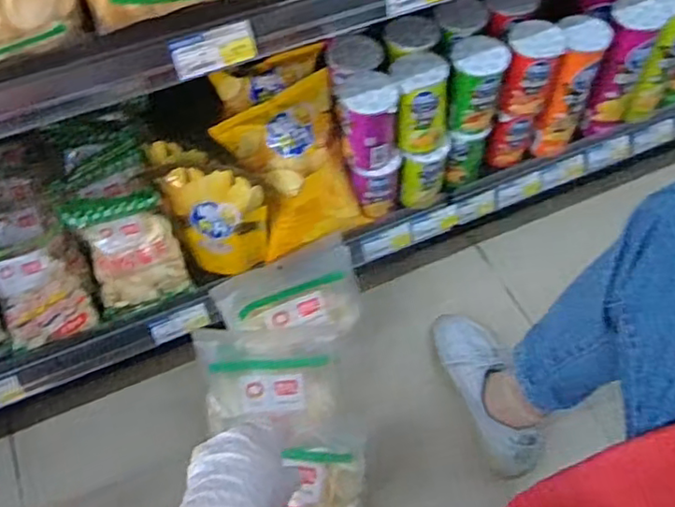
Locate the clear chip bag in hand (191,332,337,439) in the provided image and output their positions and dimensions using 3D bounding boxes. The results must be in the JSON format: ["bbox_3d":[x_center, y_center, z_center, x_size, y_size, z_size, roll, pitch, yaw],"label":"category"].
[{"bbox_3d":[-0.087,0.166,0.800,0.174,0.040,0.133,-2,76,-9],"label":"clear chip bag in hand"}]

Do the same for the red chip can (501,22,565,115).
[{"bbox_3d":[0.256,-0.242,0.846,0.066,0.116,0.066,-1,57,1],"label":"red chip can"}]

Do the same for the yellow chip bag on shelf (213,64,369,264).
[{"bbox_3d":[-0.043,-0.113,0.846,0.183,0.210,0.060,-28,23,-19],"label":"yellow chip bag on shelf"}]

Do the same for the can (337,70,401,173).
[{"bbox_3d":[0.041,-0.168,0.813,0.073,0.114,0.078,-5,57,-1],"label":"can"}]

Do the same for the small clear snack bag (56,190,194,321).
[{"bbox_3d":[-0.262,0.001,0.806,0.117,0.141,0.086,-16,58,-9],"label":"small clear snack bag"}]

